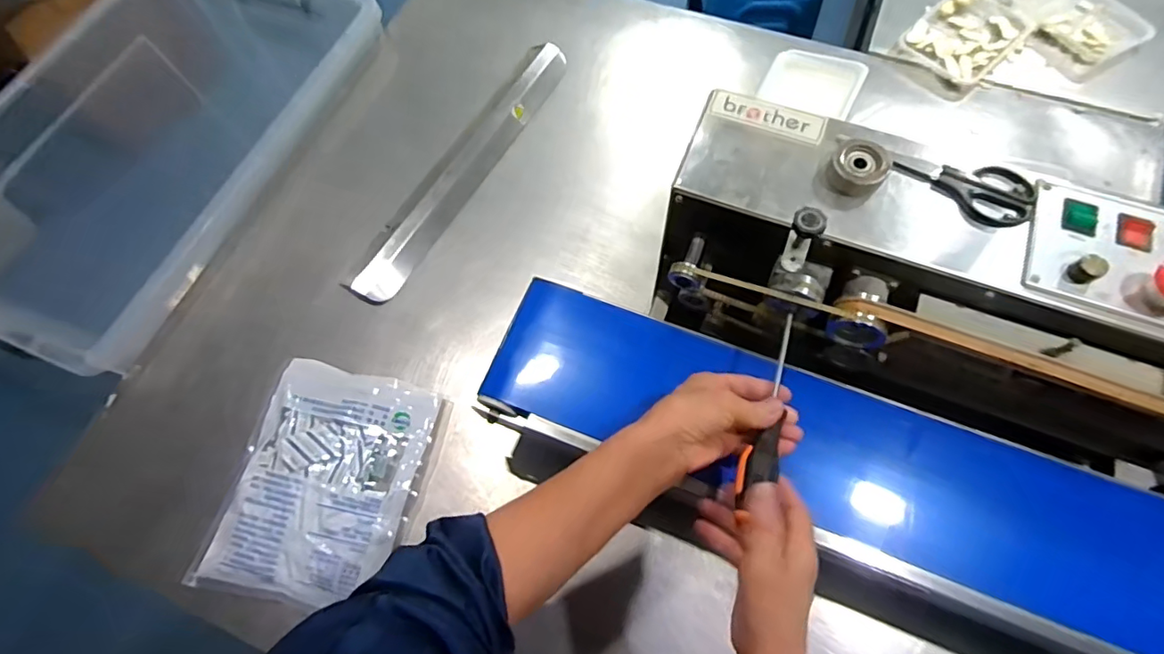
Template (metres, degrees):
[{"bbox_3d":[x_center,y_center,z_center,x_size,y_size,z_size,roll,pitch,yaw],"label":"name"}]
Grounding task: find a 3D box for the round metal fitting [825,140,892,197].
[{"bbox_3d":[0.242,-0.139,0.480,0.047,0.021,0.043,21,70,10],"label":"round metal fitting"}]

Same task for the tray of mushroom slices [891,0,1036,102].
[{"bbox_3d":[0.609,-0.459,0.880,0.219,0.027,0.137,-41,73,-14],"label":"tray of mushroom slices"}]

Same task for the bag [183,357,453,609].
[{"bbox_3d":[-0.294,0.177,0.639,0.216,0.036,0.258,11,69,6],"label":"bag"}]

